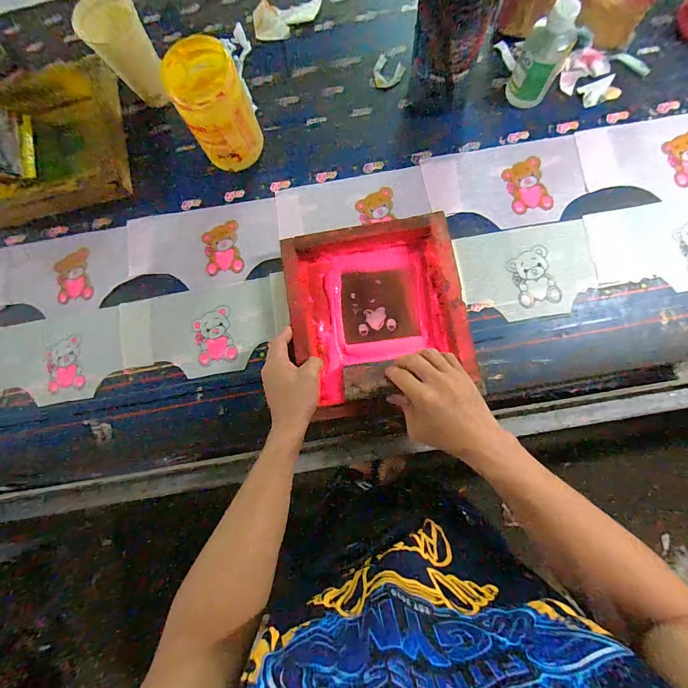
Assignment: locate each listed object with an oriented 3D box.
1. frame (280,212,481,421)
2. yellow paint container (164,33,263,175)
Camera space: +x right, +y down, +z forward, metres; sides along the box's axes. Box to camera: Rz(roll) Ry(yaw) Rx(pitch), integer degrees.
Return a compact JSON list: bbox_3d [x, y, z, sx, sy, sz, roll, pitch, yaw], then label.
[{"bbox_3d":[0.046,-0.040,0.502,0.234,0.052,0.263,-10,82,3],"label":"frame"},{"bbox_3d":[-0.182,-0.335,0.510,0.097,0.156,0.099,-26,81,1],"label":"yellow paint container"}]

